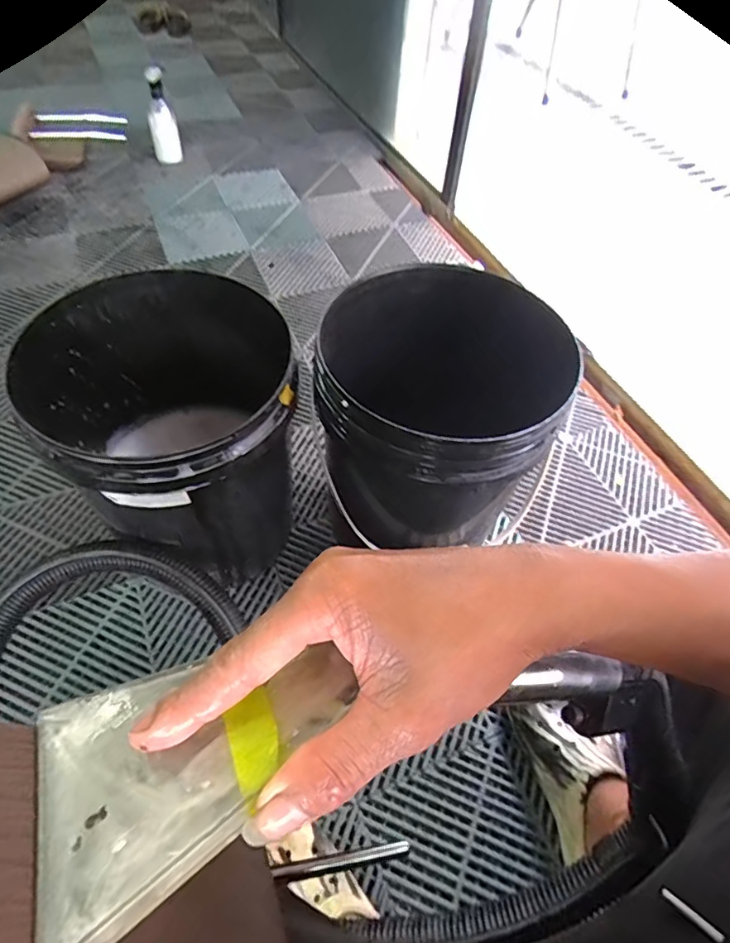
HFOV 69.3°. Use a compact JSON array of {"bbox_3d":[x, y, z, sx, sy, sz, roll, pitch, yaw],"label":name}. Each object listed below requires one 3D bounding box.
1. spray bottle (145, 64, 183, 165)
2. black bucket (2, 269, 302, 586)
[{"bbox_3d":[-0.564,-0.985,1.467,0.077,0.208,0.075,-11,56,-12],"label":"spray bottle"},{"bbox_3d":[-0.245,-0.025,0.725,0.294,0.354,0.293,3,53,-4],"label":"black bucket"}]

